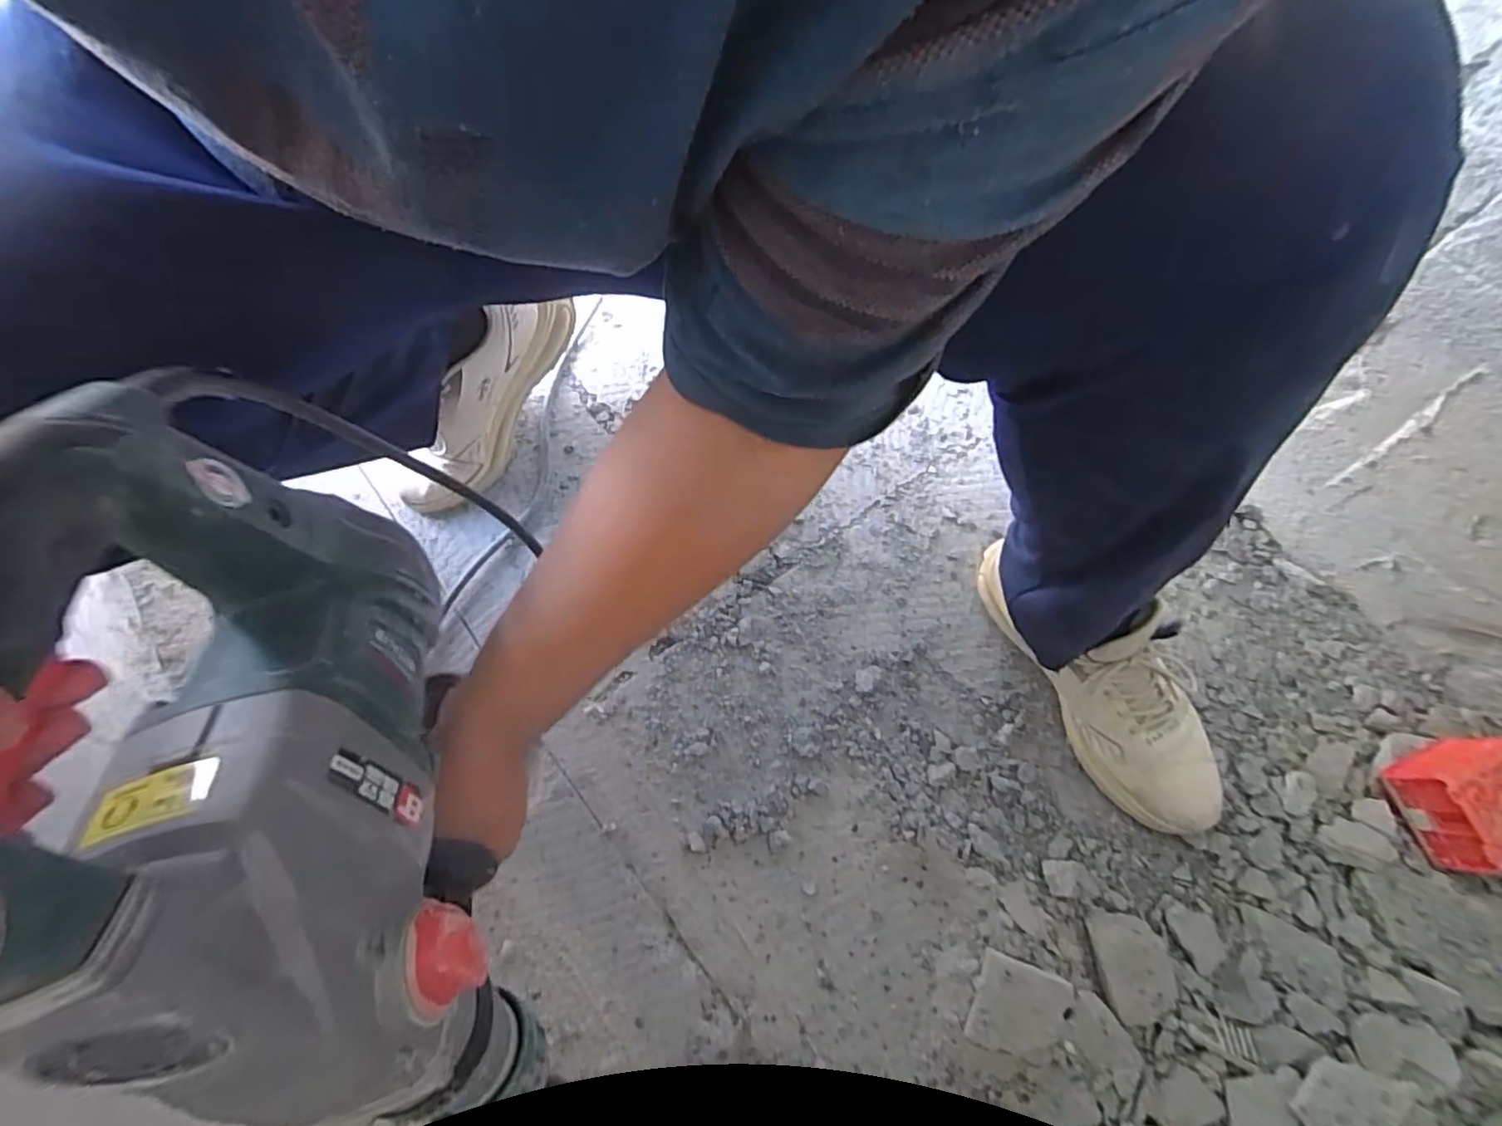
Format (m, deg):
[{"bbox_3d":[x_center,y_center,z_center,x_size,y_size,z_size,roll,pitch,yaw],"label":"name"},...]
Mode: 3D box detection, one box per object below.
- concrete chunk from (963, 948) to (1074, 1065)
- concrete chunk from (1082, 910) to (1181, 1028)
[{"bbox_3d":[0.202,0.337,0.493,0.064,0.008,0.064,20,68,15],"label":"concrete chunk"},{"bbox_3d":[0.301,0.314,0.513,0.052,0.012,0.075,-3,66,-3],"label":"concrete chunk"}]

